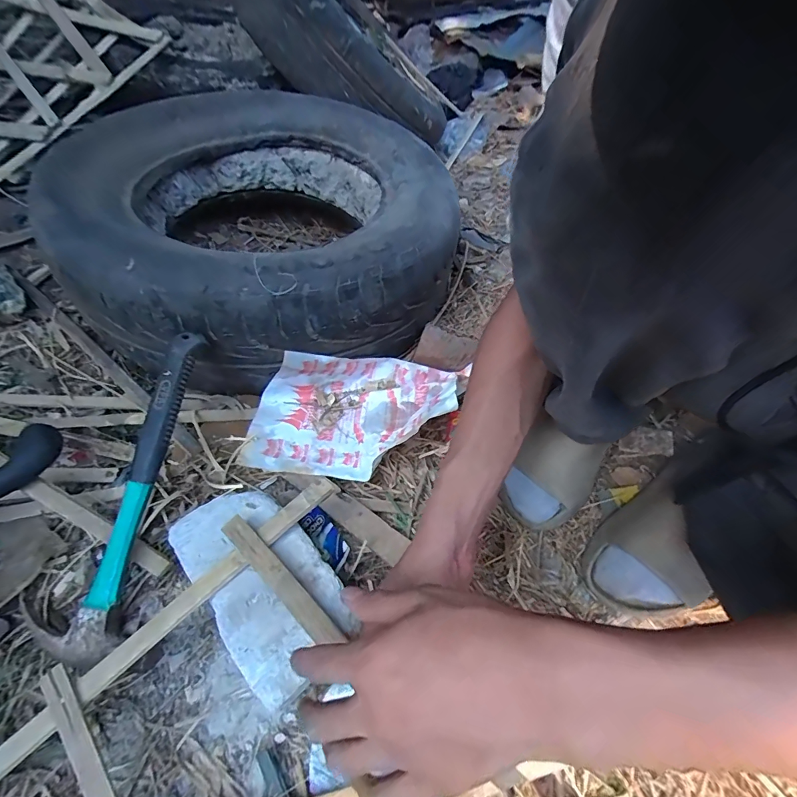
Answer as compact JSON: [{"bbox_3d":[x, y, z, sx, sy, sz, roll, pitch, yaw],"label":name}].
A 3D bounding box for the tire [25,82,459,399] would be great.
[{"bbox_3d":[-0.219,-0.297,0.668,0.560,0.197,0.609,-25,63,-25],"label":"tire"}]

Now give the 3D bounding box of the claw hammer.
[{"bbox_3d":[-0.274,0.082,0.415,0.086,0.025,0.323,11,75,3],"label":"claw hammer"}]

